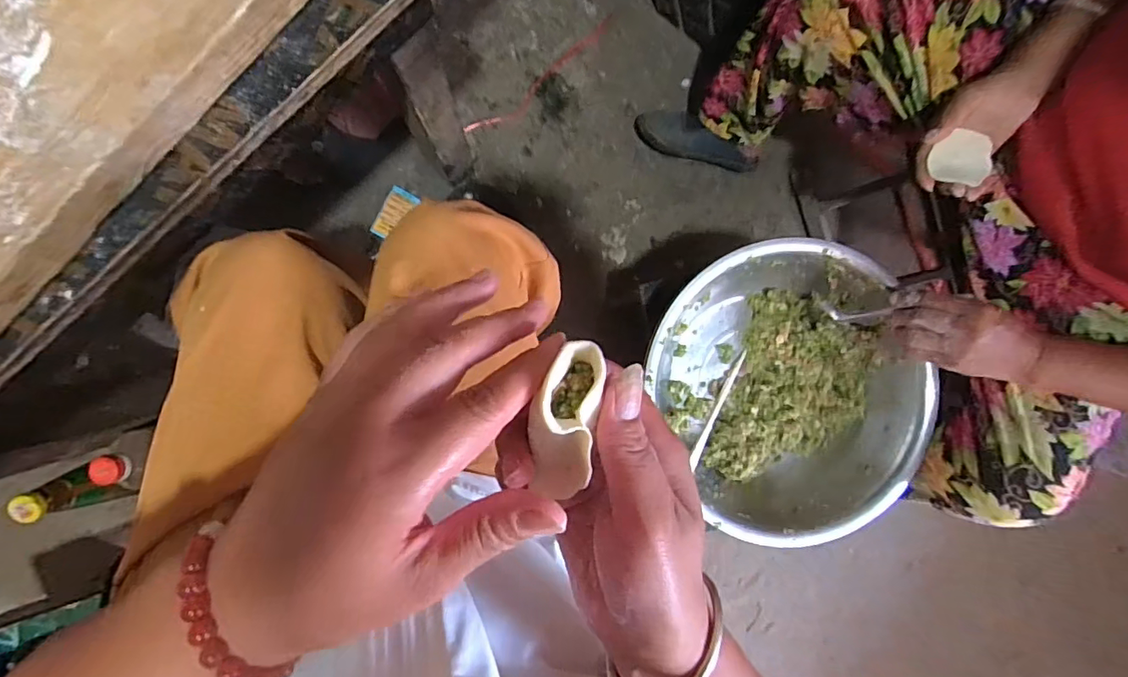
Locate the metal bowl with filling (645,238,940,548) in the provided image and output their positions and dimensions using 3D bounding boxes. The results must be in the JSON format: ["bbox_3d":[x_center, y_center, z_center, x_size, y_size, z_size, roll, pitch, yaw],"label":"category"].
[{"bbox_3d":[0.257,0.059,0.625,0.312,0.107,0.333,-23,93,-3],"label":"metal bowl with filling"}]

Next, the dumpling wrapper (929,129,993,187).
[{"bbox_3d":[0.420,-0.184,0.542,0.053,0.015,0.047,15,95,7],"label":"dumpling wrapper"}]

